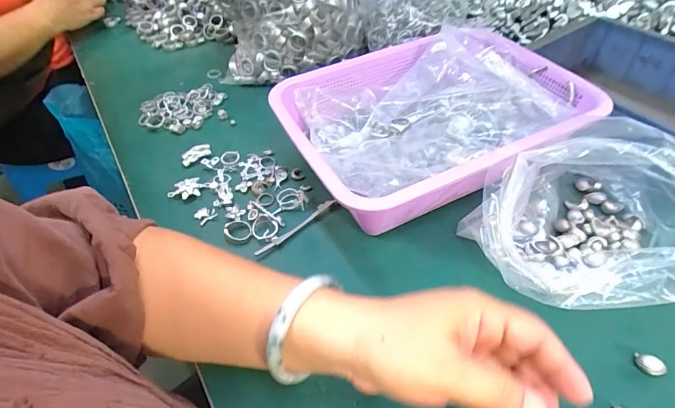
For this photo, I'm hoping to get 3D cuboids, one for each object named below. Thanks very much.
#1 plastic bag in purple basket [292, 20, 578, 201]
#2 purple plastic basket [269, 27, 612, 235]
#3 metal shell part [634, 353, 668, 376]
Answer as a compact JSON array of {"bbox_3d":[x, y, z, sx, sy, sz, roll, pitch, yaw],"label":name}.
[{"bbox_3d":[0.097,-0.102,0.437,0.260,0.088,0.179,-19,49,-12],"label":"plastic bag in purple basket"},{"bbox_3d":[0.099,-0.090,0.430,0.298,0.081,0.222,-23,50,-15],"label":"purple plastic basket"},{"bbox_3d":[0.230,0.118,0.285,0.019,0.007,0.011,25,55,25],"label":"metal shell part"}]

